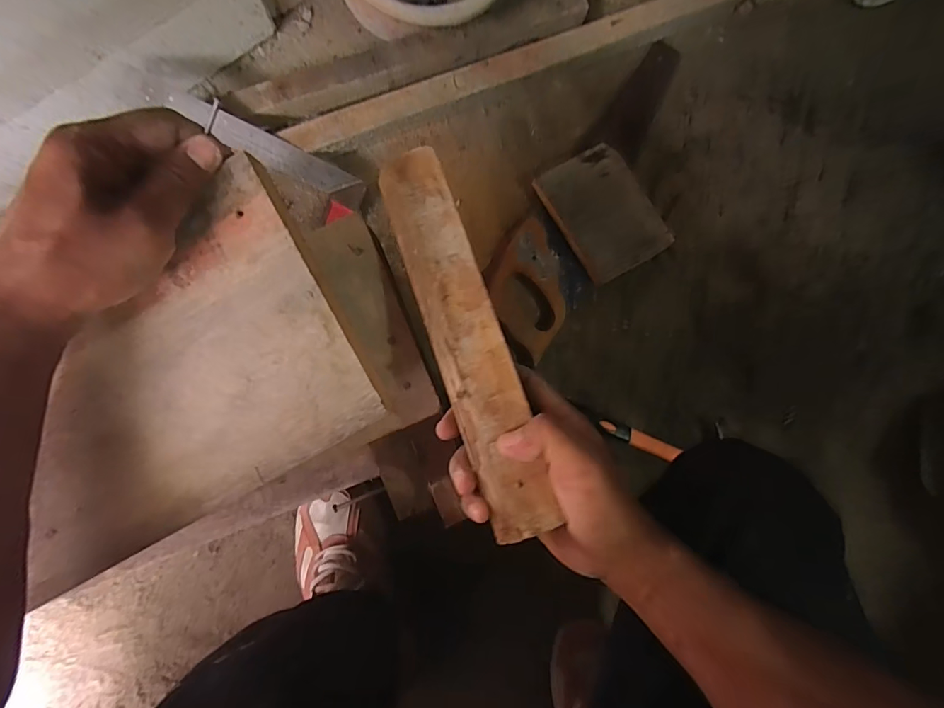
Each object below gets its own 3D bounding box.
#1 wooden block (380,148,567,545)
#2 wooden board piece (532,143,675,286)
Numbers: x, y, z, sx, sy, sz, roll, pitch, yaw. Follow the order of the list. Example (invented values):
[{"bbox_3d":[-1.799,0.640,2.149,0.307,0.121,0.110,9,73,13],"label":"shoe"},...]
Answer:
[{"bbox_3d":[-0.006,-0.016,0.320,0.048,0.027,0.280,-17,76,-5],"label":"wooden block"},{"bbox_3d":[0.186,-0.200,0.631,0.126,0.024,0.174,-33,88,-13],"label":"wooden board piece"}]

